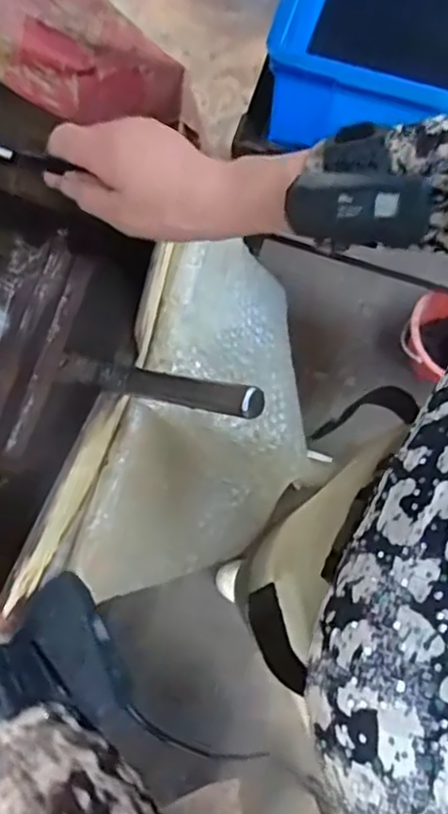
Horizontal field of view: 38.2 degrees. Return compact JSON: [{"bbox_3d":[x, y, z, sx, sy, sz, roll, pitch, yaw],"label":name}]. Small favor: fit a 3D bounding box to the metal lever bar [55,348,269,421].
[{"bbox_3d":[-0.051,-0.016,0.431,0.186,0.016,0.022,12,77,40],"label":"metal lever bar"}]

